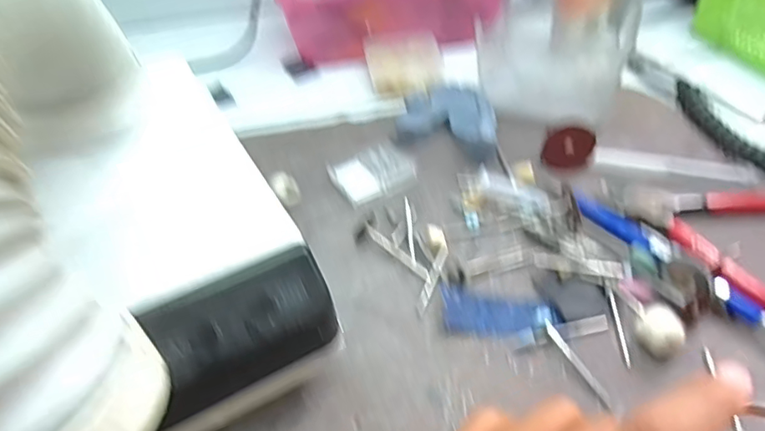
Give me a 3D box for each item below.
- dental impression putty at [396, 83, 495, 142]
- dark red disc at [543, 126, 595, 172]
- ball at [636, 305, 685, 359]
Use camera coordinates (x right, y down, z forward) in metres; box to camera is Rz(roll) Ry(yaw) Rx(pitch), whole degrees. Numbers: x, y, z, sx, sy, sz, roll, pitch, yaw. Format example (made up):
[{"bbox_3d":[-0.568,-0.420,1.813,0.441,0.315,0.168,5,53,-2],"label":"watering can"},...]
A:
[{"bbox_3d":[0.046,-0.066,0.357,0.062,0.019,0.049,15,49,17],"label":"dental impression putty"},{"bbox_3d":[0.111,-0.039,0.328,0.032,0.024,0.004,-15,7,-2],"label":"dark red disc"},{"bbox_3d":[0.123,0.052,0.245,0.019,0.014,0.017,31,56,29],"label":"ball"}]

